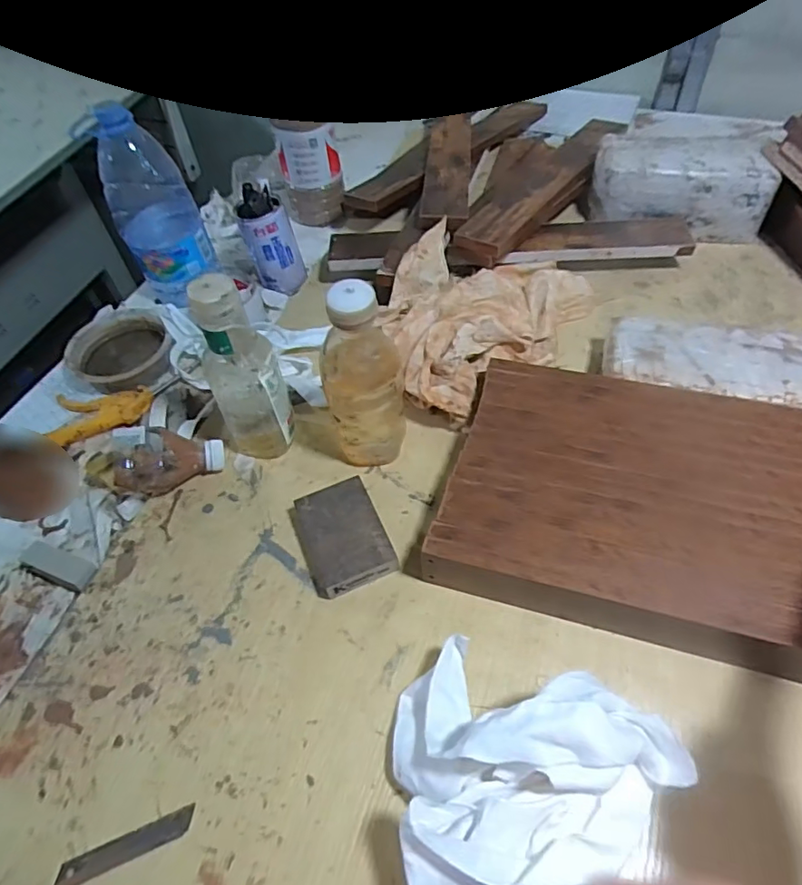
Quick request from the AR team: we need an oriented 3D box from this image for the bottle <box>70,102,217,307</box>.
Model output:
[{"bbox_3d":[-0.308,-0.288,0.710,0.099,0.220,0.079,-23,55,-11],"label":"bottle"}]

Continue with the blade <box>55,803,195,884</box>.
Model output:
[{"bbox_3d":[-0.200,0.295,0.412,0.100,0.004,0.019,-21,56,-10],"label":"blade"}]

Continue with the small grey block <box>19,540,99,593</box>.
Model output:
[{"bbox_3d":[-0.325,0.117,0.540,0.081,0.012,0.029,17,58,16],"label":"small grey block"}]

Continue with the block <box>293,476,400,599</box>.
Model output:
[{"bbox_3d":[-0.055,0.089,0.531,0.075,0.028,0.098,-22,56,-10],"label":"block"}]

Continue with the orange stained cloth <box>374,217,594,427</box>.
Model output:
[{"bbox_3d":[0.089,-0.152,0.656,0.190,0.088,0.297,28,62,22],"label":"orange stained cloth"}]

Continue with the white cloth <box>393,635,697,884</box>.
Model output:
[{"bbox_3d":[0.073,0.226,0.365,0.175,0.120,0.153,14,57,14],"label":"white cloth"}]

